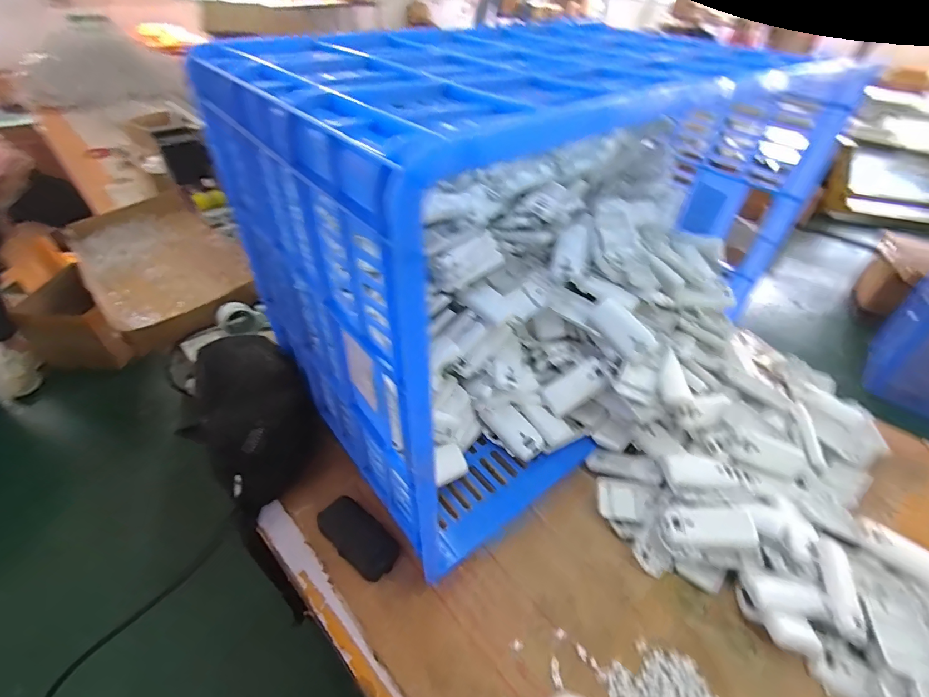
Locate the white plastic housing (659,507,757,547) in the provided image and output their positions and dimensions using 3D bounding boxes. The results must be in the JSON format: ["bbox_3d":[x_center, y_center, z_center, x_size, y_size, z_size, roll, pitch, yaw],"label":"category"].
[{"bbox_3d":[0.283,0.207,0.508,0.101,0.021,0.042,1,42,-2],"label":"white plastic housing"}]

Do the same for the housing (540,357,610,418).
[{"bbox_3d":[0.155,0.055,0.614,0.090,0.017,0.046,-31,86,7],"label":"housing"}]

